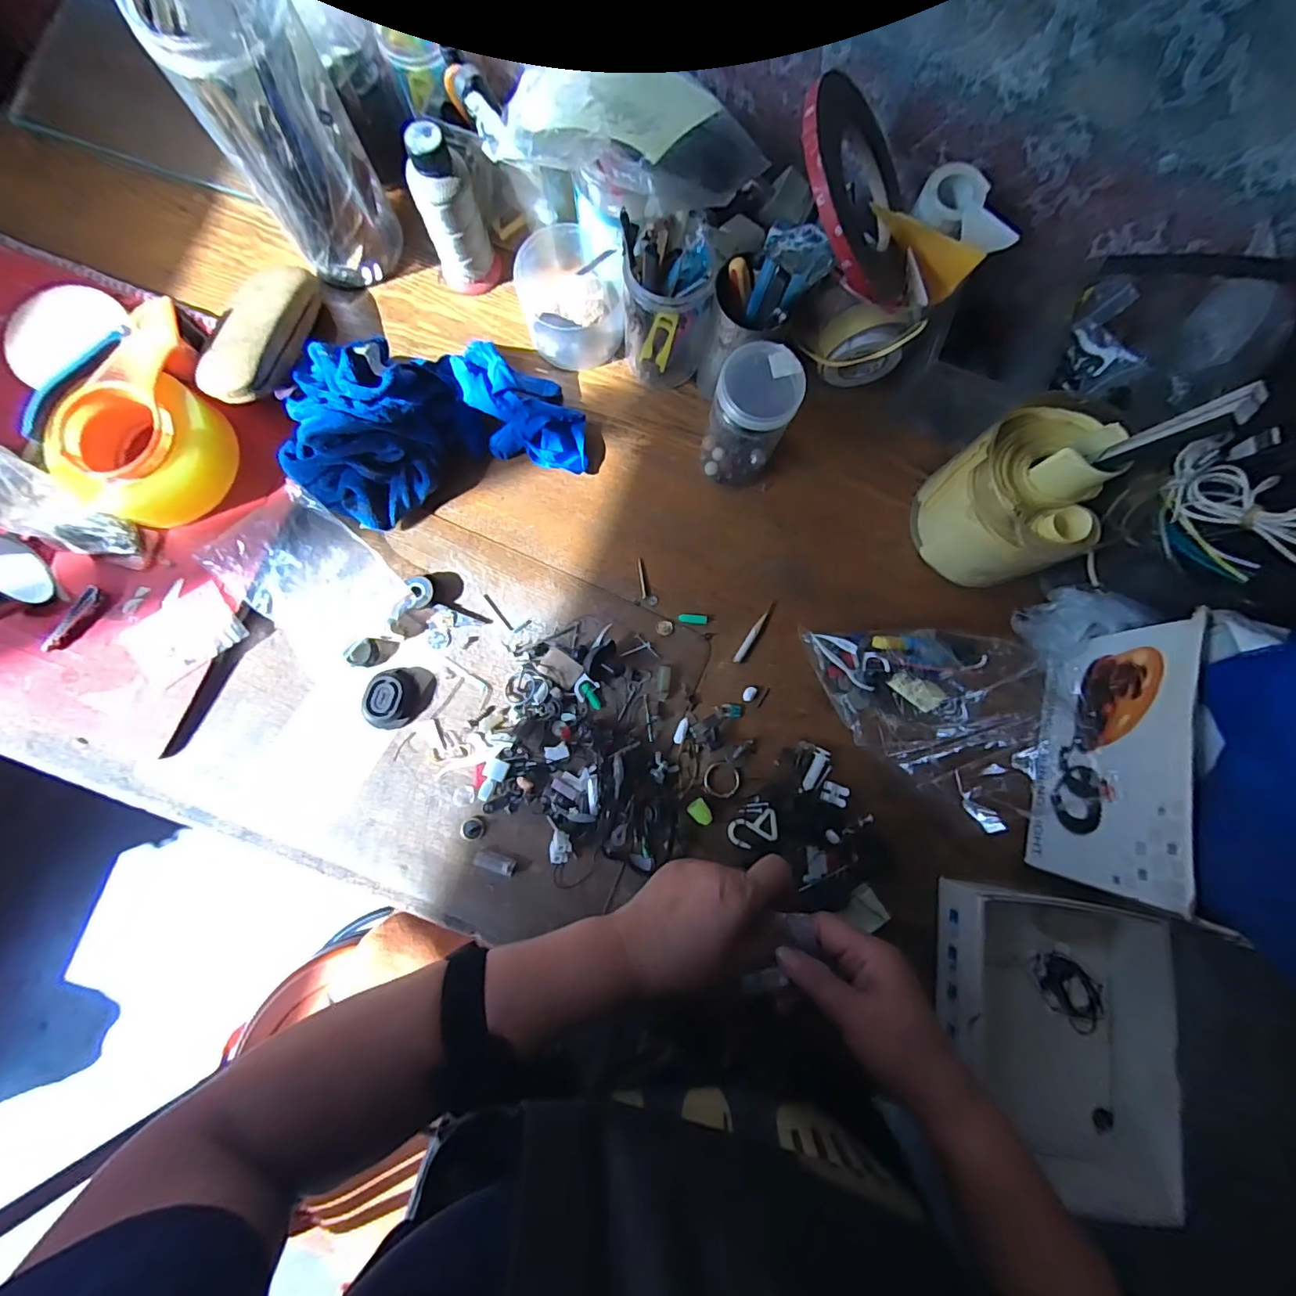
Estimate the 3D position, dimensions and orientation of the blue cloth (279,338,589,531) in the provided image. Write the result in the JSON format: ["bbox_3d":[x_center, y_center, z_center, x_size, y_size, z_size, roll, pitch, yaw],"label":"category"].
[{"bbox_3d":[-0.190,-0.203,0.472,0.242,0.084,0.141,-18,82,-4],"label":"blue cloth"}]

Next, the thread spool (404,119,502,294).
[{"bbox_3d":[-0.167,-0.371,0.470,0.044,0.124,0.043,17,82,1],"label":"thread spool"}]

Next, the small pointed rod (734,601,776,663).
[{"bbox_3d":[0.098,-0.015,0.496,0.008,0.006,0.066,33,82,3],"label":"small pointed rod"}]

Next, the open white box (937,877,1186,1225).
[{"bbox_3d":[0.308,0.296,0.419,0.150,0.057,0.205,9,81,0],"label":"open white box"}]

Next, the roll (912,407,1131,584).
[{"bbox_3d":[0.310,-0.122,0.459,0.113,0.116,0.119,-24,83,-5],"label":"roll"}]

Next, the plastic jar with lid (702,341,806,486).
[{"bbox_3d":[0.082,-0.185,0.457,0.061,0.121,0.059,0,82,-1],"label":"plastic jar with lid"}]

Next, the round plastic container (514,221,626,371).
[{"bbox_3d":[-0.070,-0.327,0.509,0.093,0.060,0.110,-2,82,-2],"label":"round plastic container"}]

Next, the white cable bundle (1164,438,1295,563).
[{"bbox_3d":[0.400,-0.093,0.357,0.055,0.058,0.154,-7,40,-2],"label":"white cable bundle"}]

